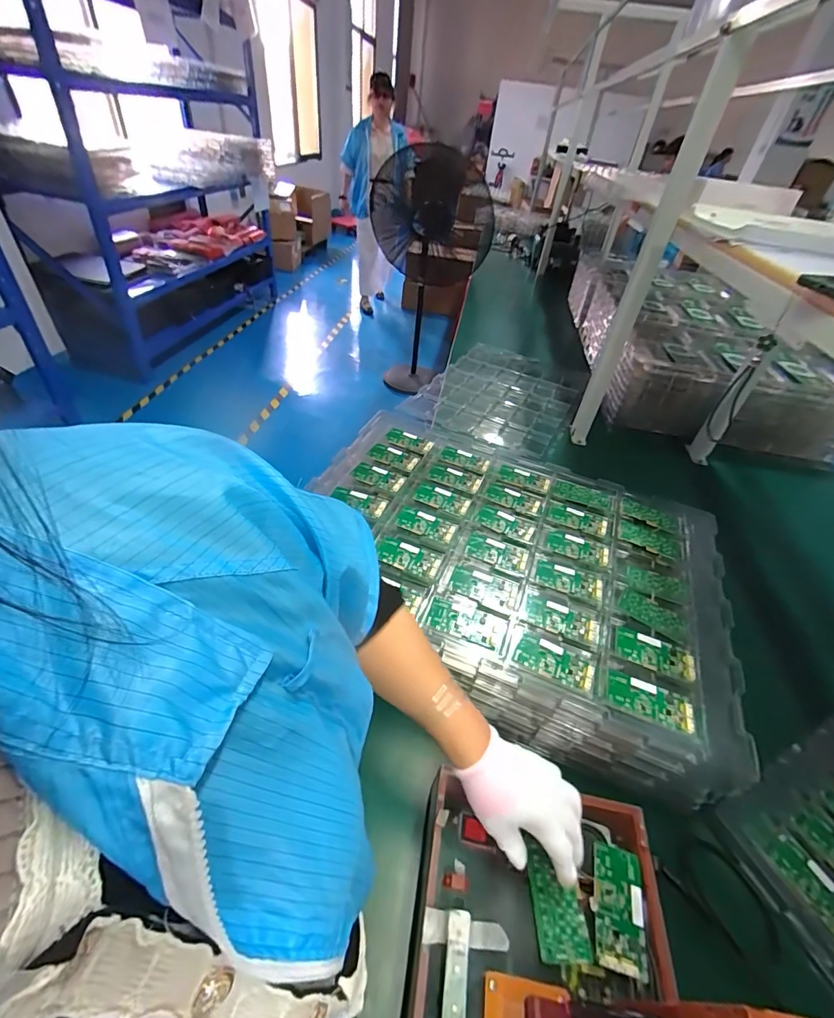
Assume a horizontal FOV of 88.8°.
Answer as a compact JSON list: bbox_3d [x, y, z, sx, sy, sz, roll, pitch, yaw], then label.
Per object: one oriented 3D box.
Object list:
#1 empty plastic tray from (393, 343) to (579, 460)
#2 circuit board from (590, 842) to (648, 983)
[{"bbox_3d":[0.272,-0.372,1.392,0.446,0.050,0.632,27,50,17],"label":"empty plastic tray"},{"bbox_3d":[0.201,0.394,0.423,0.050,0.006,0.095,13,43,6],"label":"circuit board"}]

